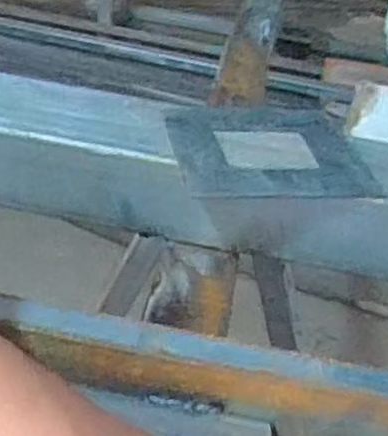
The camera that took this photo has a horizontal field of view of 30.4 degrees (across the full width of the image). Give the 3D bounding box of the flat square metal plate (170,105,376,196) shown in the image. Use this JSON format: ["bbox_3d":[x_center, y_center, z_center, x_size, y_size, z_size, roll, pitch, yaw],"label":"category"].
[{"bbox_3d":[0.043,-0.048,0.445,0.113,0.005,0.119,-1,33,-13],"label":"flat square metal plate"}]

